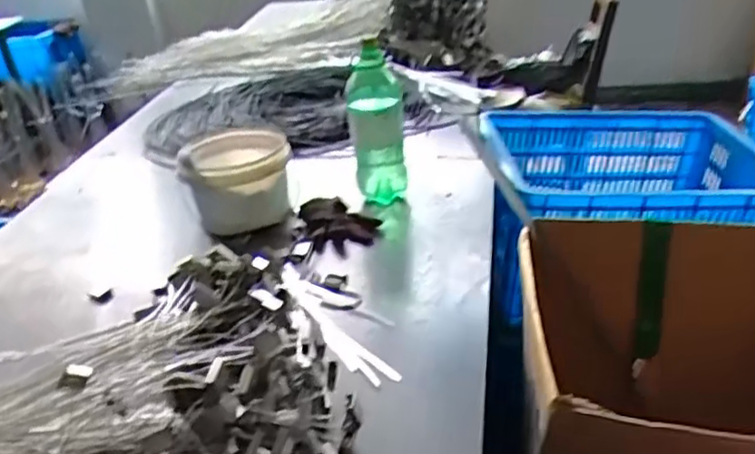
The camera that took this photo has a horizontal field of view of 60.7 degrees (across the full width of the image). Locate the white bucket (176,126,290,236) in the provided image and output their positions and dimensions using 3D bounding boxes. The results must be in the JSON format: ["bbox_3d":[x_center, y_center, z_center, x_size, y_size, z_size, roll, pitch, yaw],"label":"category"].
[{"bbox_3d":[-0.273,-0.090,1.290,0.203,0.139,0.216,-5,30,0],"label":"white bucket"}]

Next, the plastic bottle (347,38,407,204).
[{"bbox_3d":[-0.002,-0.192,1.255,0.104,0.301,0.095,-5,30,0],"label":"plastic bottle"}]

